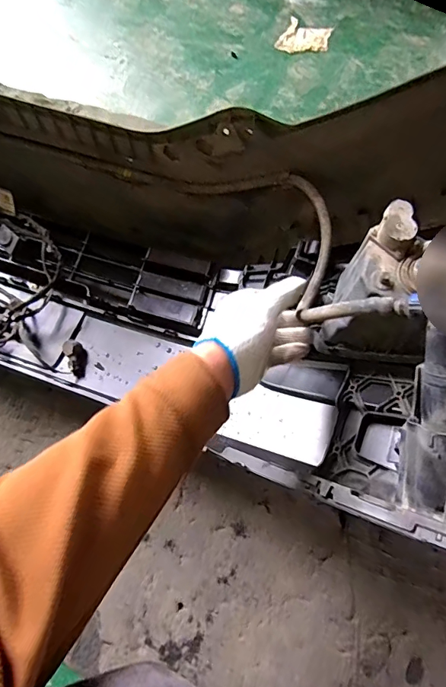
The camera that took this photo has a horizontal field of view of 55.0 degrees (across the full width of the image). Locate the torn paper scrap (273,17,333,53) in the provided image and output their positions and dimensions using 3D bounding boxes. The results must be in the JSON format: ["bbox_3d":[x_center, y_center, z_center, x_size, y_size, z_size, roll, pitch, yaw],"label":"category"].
[{"bbox_3d":[0.213,-0.791,1.114,0.122,0.009,0.135,20,68,7],"label":"torn paper scrap"}]

